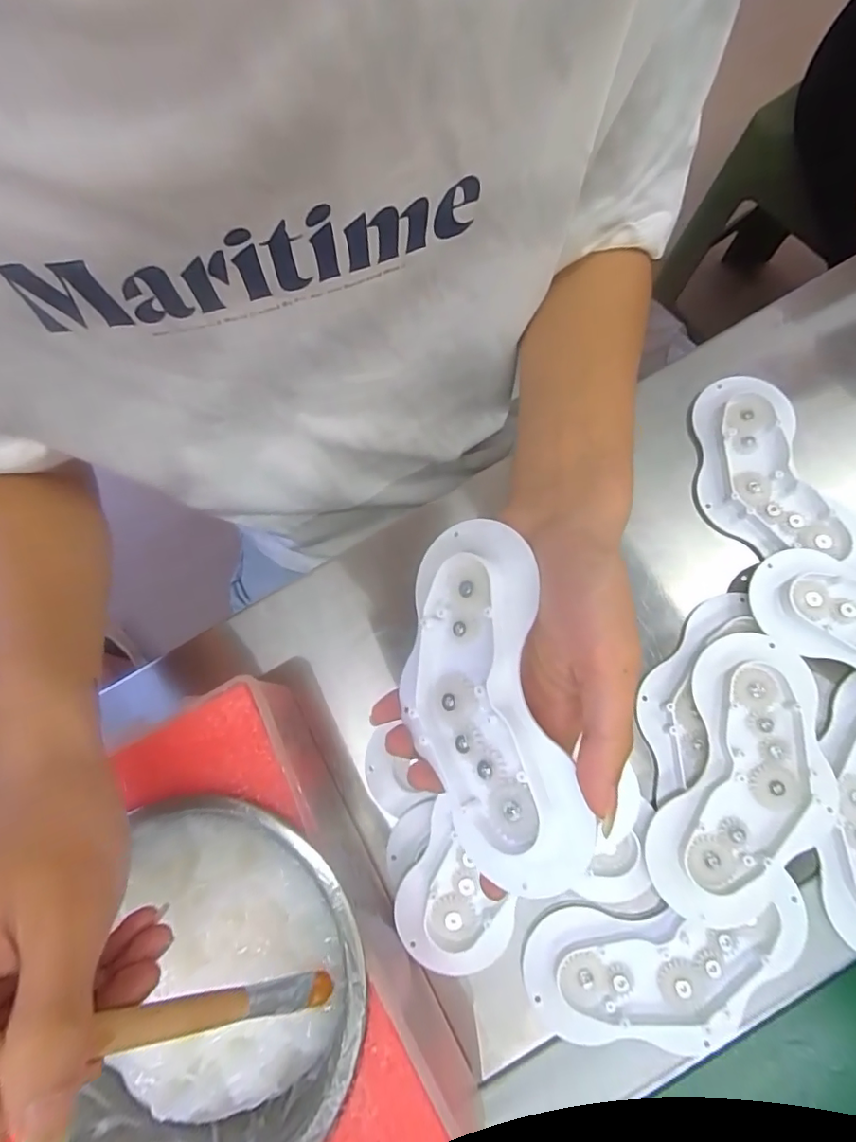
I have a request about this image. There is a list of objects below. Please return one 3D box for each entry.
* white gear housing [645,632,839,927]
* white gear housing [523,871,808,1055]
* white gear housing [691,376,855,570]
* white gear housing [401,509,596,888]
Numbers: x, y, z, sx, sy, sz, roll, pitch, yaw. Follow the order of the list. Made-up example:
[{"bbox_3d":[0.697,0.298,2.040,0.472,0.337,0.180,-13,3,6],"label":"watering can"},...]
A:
[{"bbox_3d":[0.173,0.111,0.282,0.073,0.025,0.148,20,78,11],"label":"white gear housing"},{"bbox_3d":[0.128,0.211,0.276,0.146,0.023,0.067,-11,75,3],"label":"white gear housing"},{"bbox_3d":[0.213,-0.058,0.337,0.075,0.021,0.142,-21,74,0],"label":"white gear housing"},{"bbox_3d":[0.026,0.056,0.229,0.066,0.022,0.154,-18,73,25],"label":"white gear housing"}]

